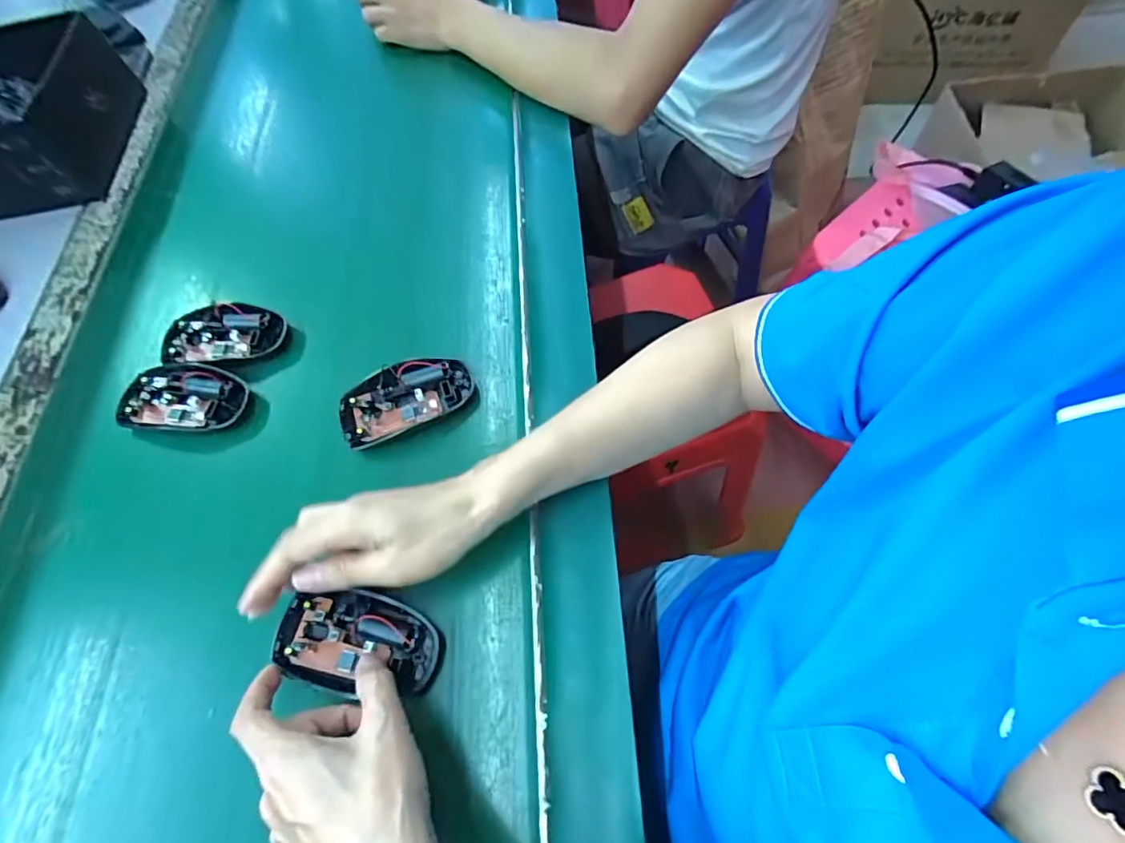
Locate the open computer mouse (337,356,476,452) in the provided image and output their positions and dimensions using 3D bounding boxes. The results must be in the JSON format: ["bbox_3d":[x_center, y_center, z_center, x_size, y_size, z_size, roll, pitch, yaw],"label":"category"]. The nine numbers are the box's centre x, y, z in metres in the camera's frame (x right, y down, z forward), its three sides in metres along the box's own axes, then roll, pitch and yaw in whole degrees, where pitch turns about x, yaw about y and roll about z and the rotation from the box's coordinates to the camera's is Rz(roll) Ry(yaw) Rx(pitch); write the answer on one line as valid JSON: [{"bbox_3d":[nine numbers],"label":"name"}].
[{"bbox_3d":[-0.122,-0.021,0.412,0.102,0.023,0.053,-25,65,-9],"label":"open computer mouse"}]

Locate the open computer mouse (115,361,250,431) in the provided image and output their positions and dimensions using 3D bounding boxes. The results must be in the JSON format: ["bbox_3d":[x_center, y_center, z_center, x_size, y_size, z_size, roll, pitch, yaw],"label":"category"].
[{"bbox_3d":[-0.303,-0.019,0.433,0.094,0.020,0.057,1,64,4],"label":"open computer mouse"}]

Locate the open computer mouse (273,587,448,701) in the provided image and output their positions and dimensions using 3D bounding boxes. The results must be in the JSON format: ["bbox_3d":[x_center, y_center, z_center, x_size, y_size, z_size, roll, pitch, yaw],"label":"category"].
[{"bbox_3d":[-0.129,0.139,0.338,0.105,0.017,0.058,11,65,8],"label":"open computer mouse"}]

